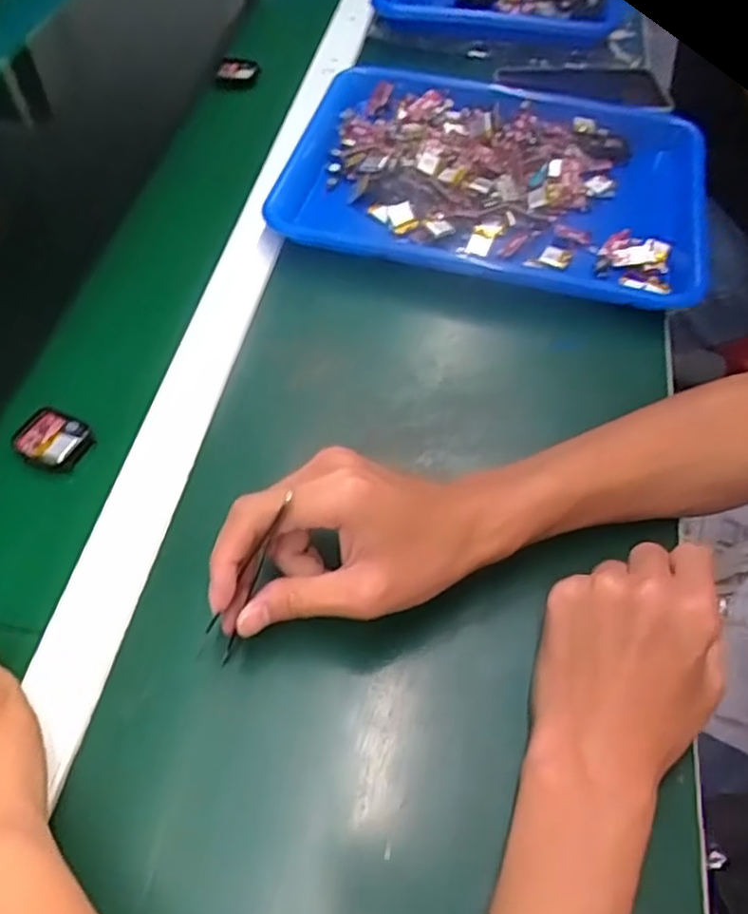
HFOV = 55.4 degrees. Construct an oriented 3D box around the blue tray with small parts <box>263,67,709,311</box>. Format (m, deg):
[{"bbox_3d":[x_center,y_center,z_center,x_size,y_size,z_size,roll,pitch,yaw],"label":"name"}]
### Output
[{"bbox_3d":[0.101,-0.231,0.595,0.337,0.035,0.257,8,56,6],"label":"blue tray with small parts"}]

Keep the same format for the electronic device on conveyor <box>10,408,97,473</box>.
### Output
[{"bbox_3d":[-0.203,-0.010,0.452,0.045,0.012,0.037,23,59,16],"label":"electronic device on conveyor"}]

